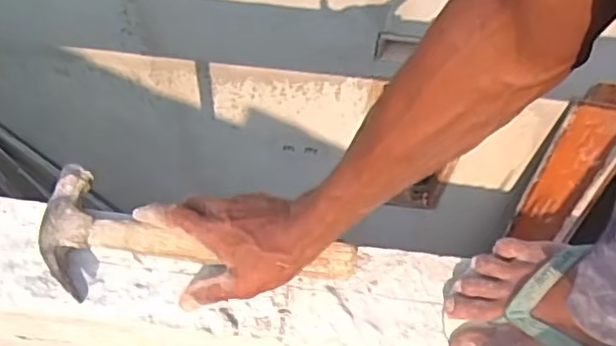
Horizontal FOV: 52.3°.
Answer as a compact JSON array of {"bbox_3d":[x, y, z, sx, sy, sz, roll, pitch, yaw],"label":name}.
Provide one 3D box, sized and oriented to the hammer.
[{"bbox_3d":[-0.102,0.065,0.585,0.290,0.028,0.116,6,62,4],"label":"hammer"}]

